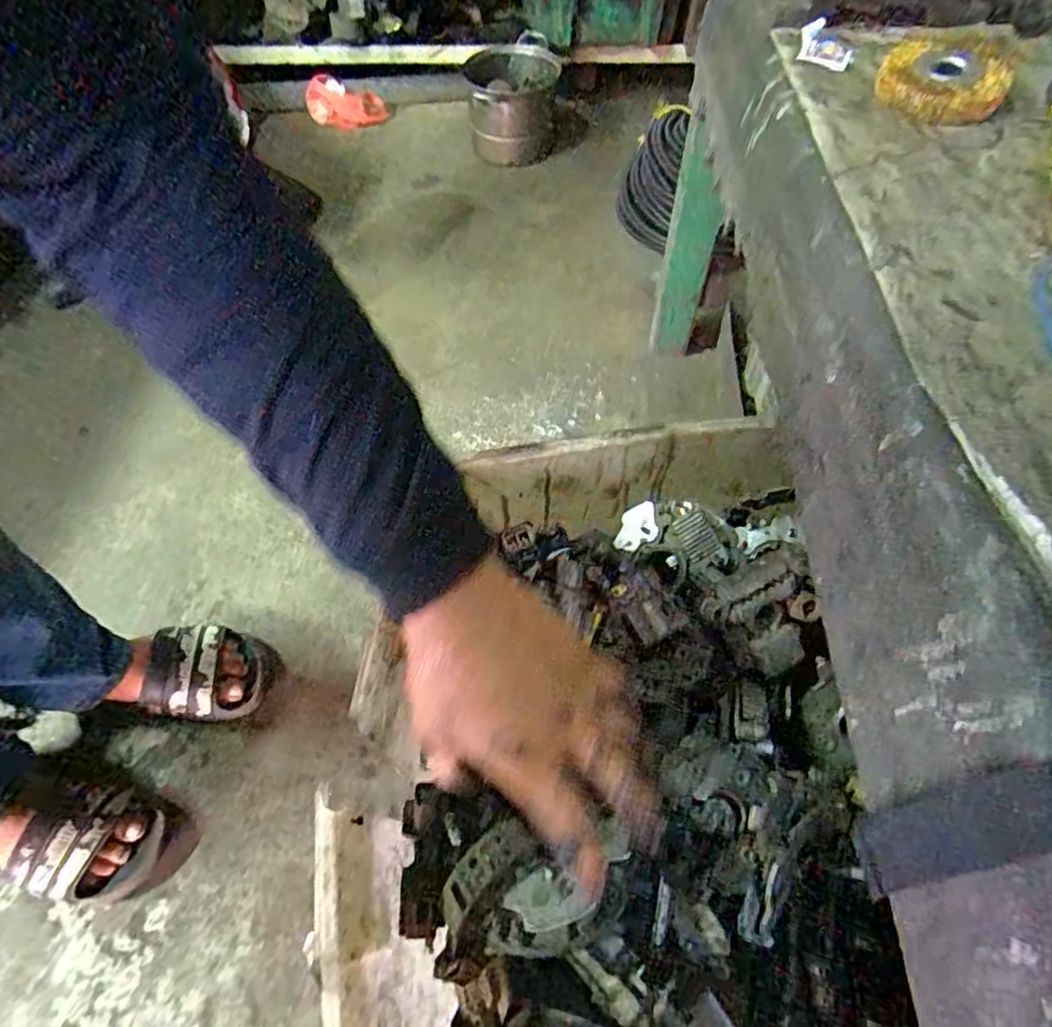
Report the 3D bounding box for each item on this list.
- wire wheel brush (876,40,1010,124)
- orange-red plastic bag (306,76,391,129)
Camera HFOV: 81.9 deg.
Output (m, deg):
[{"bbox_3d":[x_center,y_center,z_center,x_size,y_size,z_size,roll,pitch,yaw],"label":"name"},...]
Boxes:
[{"bbox_3d":[0.350,-0.366,0.509,0.096,0.030,0.095,31,64,19],"label":"wire wheel brush"},{"bbox_3d":[-0.467,-1.057,1.574,0.215,0.097,0.079,4,58,4],"label":"orange-red plastic bag"}]

